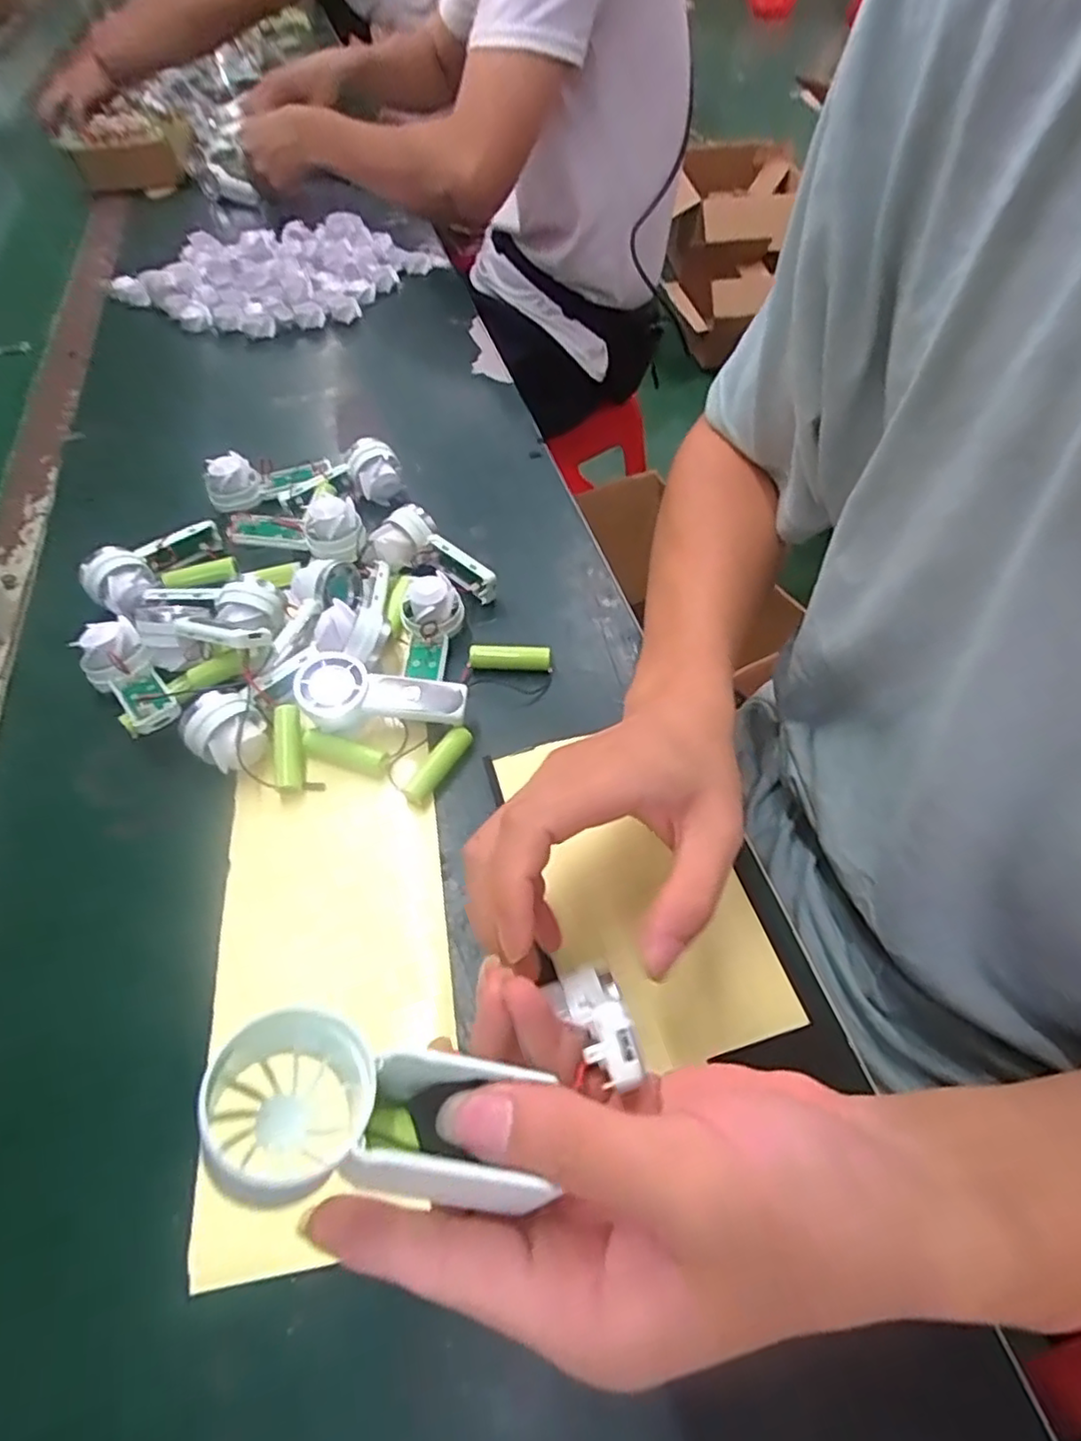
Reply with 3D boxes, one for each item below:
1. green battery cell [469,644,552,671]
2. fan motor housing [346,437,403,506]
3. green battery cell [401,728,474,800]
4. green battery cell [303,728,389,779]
[{"bbox_3d":[-0.019,-0.040,0.421,0.051,0.012,0.015,4,55,3],"label":"green battery cell"},{"bbox_3d":[-0.126,-0.189,0.510,0.037,0.041,0.030,-12,56,-7],"label":"fan motor housing"},{"bbox_3d":[-0.057,0.025,0.373,0.012,0.016,0.050,32,61,21],"label":"green battery cell"},{"bbox_3d":[-0.110,0.019,0.378,0.052,0.012,0.016,15,57,11],"label":"green battery cell"}]

